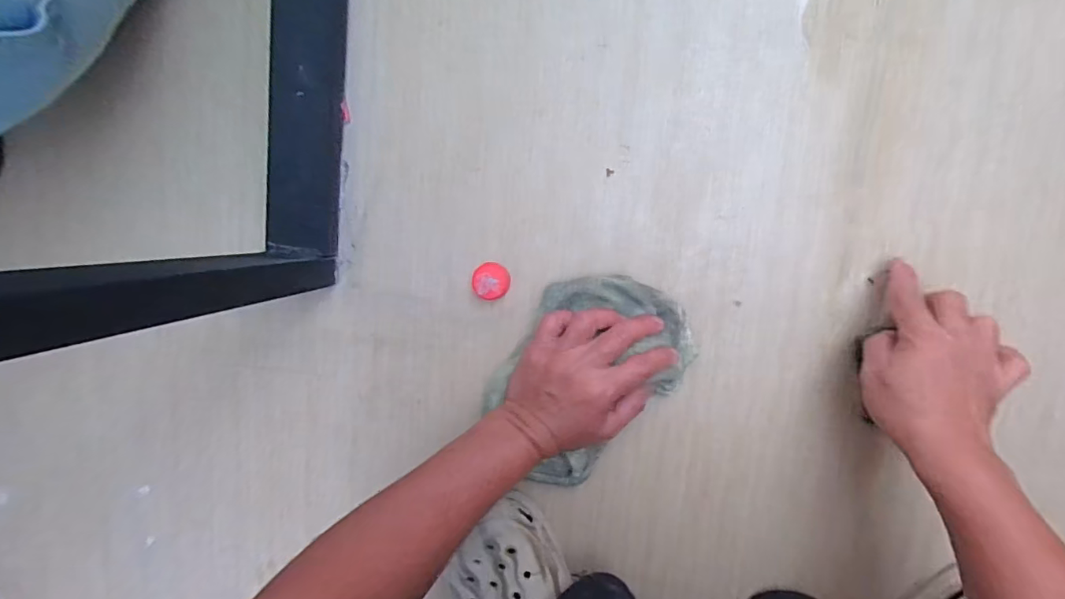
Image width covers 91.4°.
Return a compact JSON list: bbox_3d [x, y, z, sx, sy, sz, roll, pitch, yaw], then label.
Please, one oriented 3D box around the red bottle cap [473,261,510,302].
[{"bbox_3d":[-0.033,-0.014,0.416,0.029,0.013,0.029,1,98,5],"label":"red bottle cap"}]

